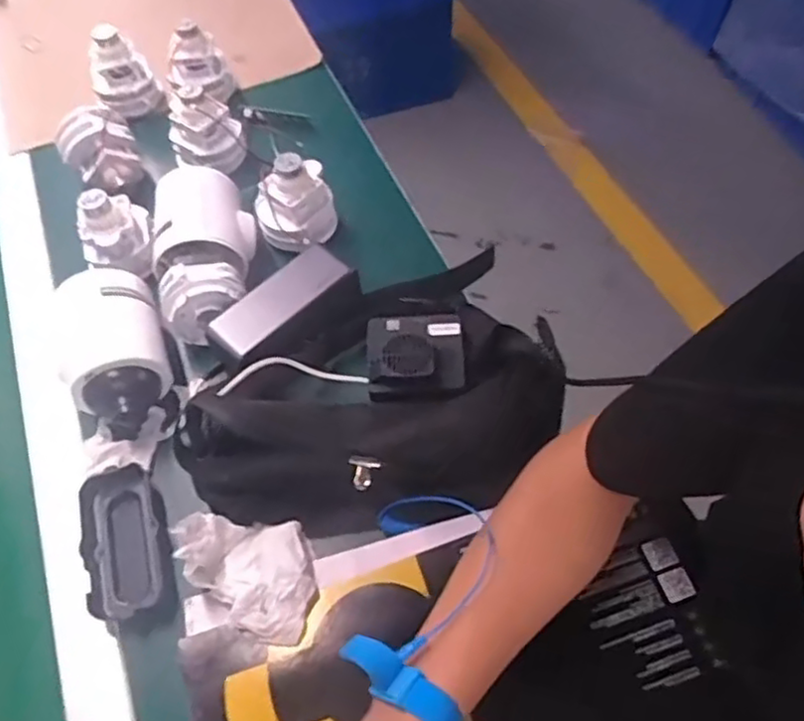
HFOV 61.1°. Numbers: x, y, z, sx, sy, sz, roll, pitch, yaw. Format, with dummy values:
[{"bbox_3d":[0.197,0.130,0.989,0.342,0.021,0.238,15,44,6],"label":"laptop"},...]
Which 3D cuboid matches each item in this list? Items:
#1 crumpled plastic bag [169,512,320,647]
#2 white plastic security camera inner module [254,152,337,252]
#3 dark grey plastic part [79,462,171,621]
[{"bbox_3d":[-0.109,0.149,0.475,0.097,0.040,0.077,5,59,7],"label":"crumpled plastic bag"},{"bbox_3d":[-0.096,-0.140,0.632,0.078,0.084,0.076,26,63,18],"label":"white plastic security camera inner module"},{"bbox_3d":[-0.202,0.132,0.500,0.057,0.022,0.110,-18,59,-7],"label":"dark grey plastic part"}]

